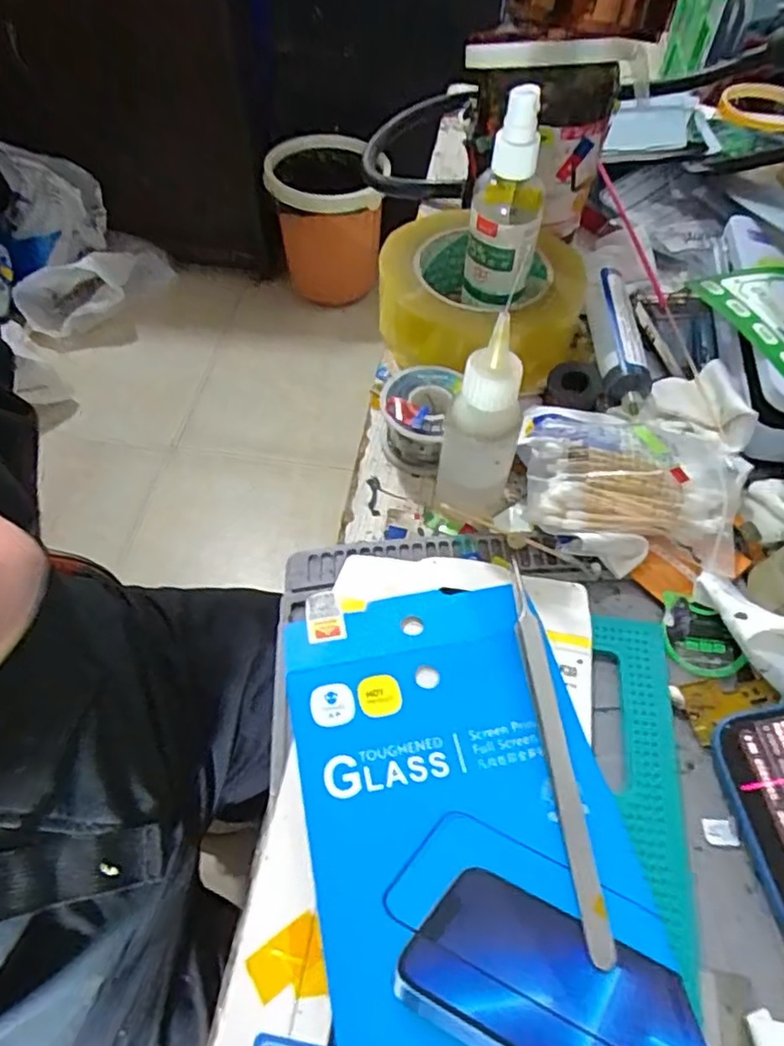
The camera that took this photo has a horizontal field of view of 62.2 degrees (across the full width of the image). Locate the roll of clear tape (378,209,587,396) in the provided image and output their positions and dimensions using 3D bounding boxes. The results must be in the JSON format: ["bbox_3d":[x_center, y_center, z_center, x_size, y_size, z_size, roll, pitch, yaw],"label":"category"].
[{"bbox_3d":[0.052,-0.137,0.405,0.121,0.050,0.121,1,56,-1],"label":"roll of clear tape"}]

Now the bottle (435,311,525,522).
[{"bbox_3d":[0.042,-0.042,0.297,0.032,0.102,0.027,22,58,13],"label":"bottle"}]

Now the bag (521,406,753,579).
[{"bbox_3d":[0.119,-0.025,0.324,0.107,0.033,0.083,15,57,9],"label":"bag"}]

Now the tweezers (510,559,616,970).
[{"bbox_3d":[0.065,0.085,0.263,0.012,0.010,0.153,-4,56,-4],"label":"tweezers"}]

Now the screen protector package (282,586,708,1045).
[{"bbox_3d":[0.031,0.129,0.231,0.113,0.014,0.231,-10,57,-8],"label":"screen protector package"}]

